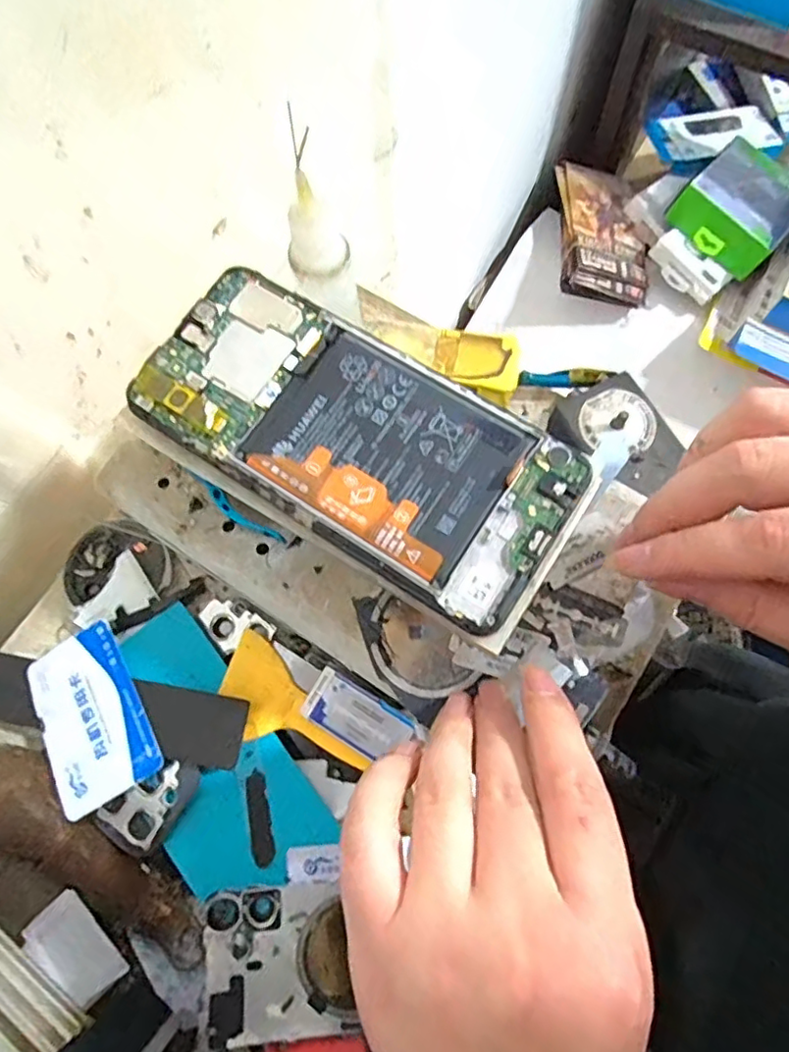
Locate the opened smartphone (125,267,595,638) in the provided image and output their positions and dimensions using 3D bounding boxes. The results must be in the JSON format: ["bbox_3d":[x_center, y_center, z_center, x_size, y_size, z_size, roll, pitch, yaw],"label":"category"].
[{"bbox_3d":[-0.016,-0.034,0.212,0.160,0.009,0.074,32,76,12],"label":"opened smartphone"}]

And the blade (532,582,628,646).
[{"bbox_3d":[0.079,0.038,0.247,0.038,0.004,0.020,23,74,10],"label":"blade"}]

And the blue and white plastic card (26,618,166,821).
[{"bbox_3d":[-0.156,0.097,0.301,0.053,0.004,0.085,-32,71,-1],"label":"blue and white plastic card"}]

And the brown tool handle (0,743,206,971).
[{"bbox_3d":[-0.154,0.153,0.280,0.150,0.033,0.033,33,76,12],"label":"brown tool handle"}]

